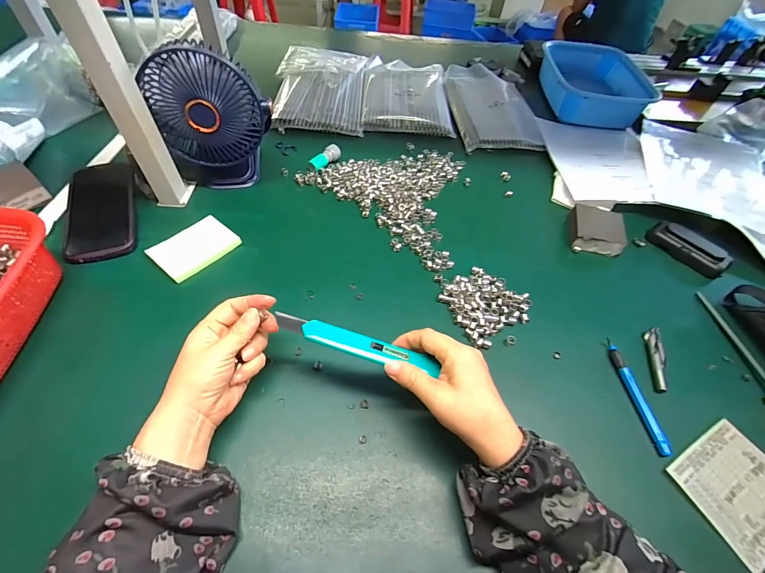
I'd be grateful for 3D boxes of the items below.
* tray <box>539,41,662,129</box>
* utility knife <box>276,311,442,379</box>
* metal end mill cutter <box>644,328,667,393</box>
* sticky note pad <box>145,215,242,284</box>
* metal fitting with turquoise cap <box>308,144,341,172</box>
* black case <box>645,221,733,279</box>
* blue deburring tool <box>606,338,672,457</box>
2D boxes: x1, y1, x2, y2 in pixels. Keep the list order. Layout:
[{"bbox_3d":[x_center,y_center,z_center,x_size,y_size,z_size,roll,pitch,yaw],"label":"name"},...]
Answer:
[{"bbox_3d":[0.479,-0.451,0.792,0.213,0.090,0.260,3,52,-2],"label":"tray"},{"bbox_3d":[-0.024,0.050,0.305,0.146,0.010,0.023,17,53,2],"label":"utility knife"},{"bbox_3d":[0.310,0.078,0.389,0.014,0.014,0.085,20,54,11],"label":"metal end mill cutter"},{"bbox_3d":[-0.242,-0.051,0.446,0.063,0.017,0.094,34,57,20],"label":"sticky note pad"},{"bbox_3d":[-0.094,-0.216,0.577,0.023,0.017,0.059,32,57,19],"label":"metal fitting with turquoise cap"},{"bbox_3d":[0.436,-0.054,0.495,0.043,0.032,0.101,-33,62,-26],"label":"black case"},{"bbox_3d":[0.264,0.110,0.360,0.006,0.013,0.119,0,53,-5],"label":"blue deburring tool"}]

